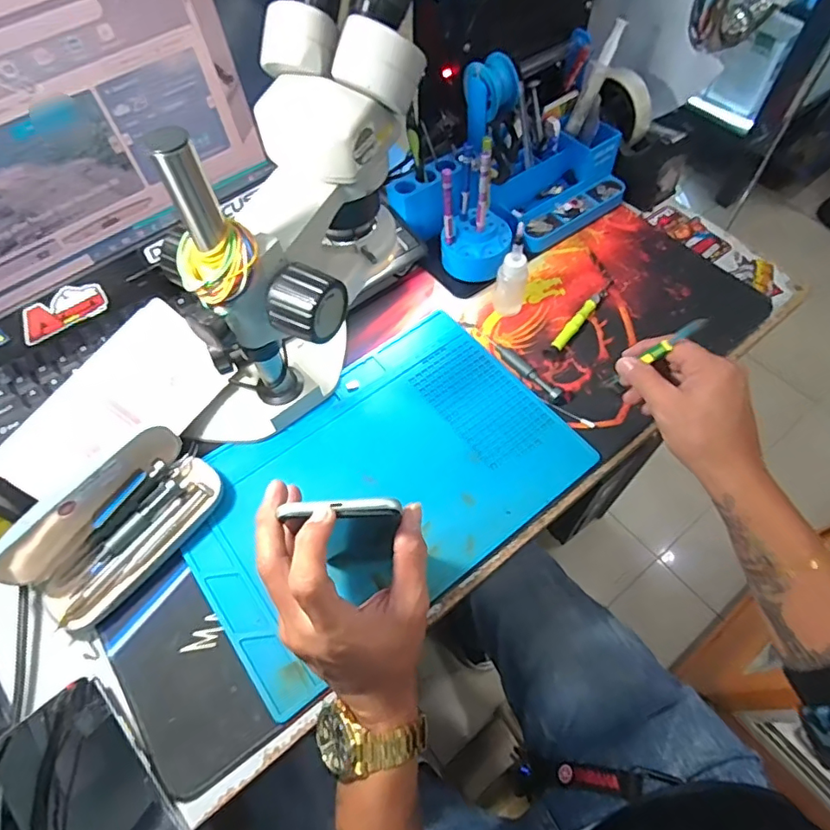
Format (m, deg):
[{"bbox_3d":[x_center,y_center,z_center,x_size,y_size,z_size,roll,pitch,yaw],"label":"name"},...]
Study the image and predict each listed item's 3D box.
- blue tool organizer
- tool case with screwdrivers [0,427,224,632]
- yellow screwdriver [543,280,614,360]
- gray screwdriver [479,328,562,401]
[{"bbox_3d":[0.114,-0.265,0.588,0.251,0.112,0.149,-36,65,-17],"label":"blue tool organizer"},{"bbox_3d":[-0.246,0.085,0.436,0.086,0.065,0.160,35,67,20],"label":"tool case with screwdrivers"},{"bbox_3d":[0.175,-0.104,0.559,0.014,0.012,0.128,34,66,19],"label":"yellow screwdriver"},{"bbox_3d":[0.103,-0.053,0.535,0.015,0.009,0.111,-36,65,-17],"label":"gray screwdriver"}]

